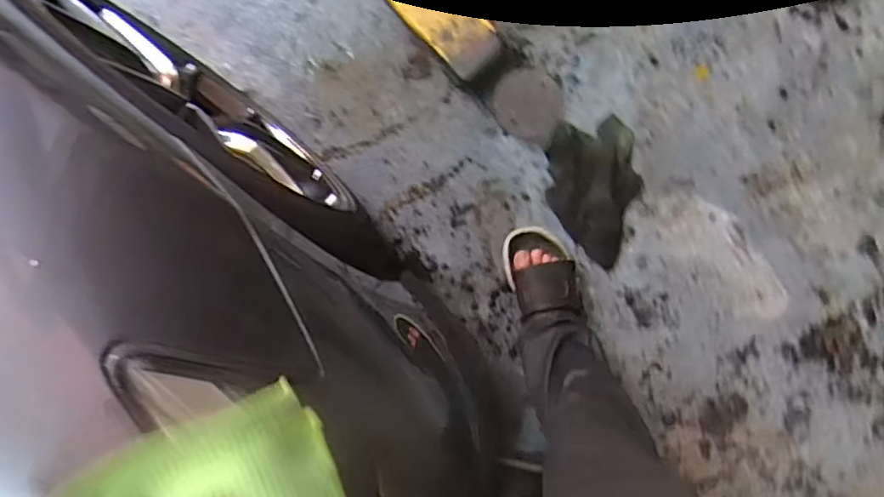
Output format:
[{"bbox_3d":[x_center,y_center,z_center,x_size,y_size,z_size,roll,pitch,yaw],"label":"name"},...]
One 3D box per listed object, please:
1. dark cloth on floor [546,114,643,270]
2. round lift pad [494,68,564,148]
[{"bbox_3d":[0.271,-0.097,1.082,0.150,0.033,0.248,-6,93,4],"label":"dark cloth on floor"},{"bbox_3d":[0.135,-0.222,0.959,0.110,0.031,0.099,29,94,1],"label":"round lift pad"}]

